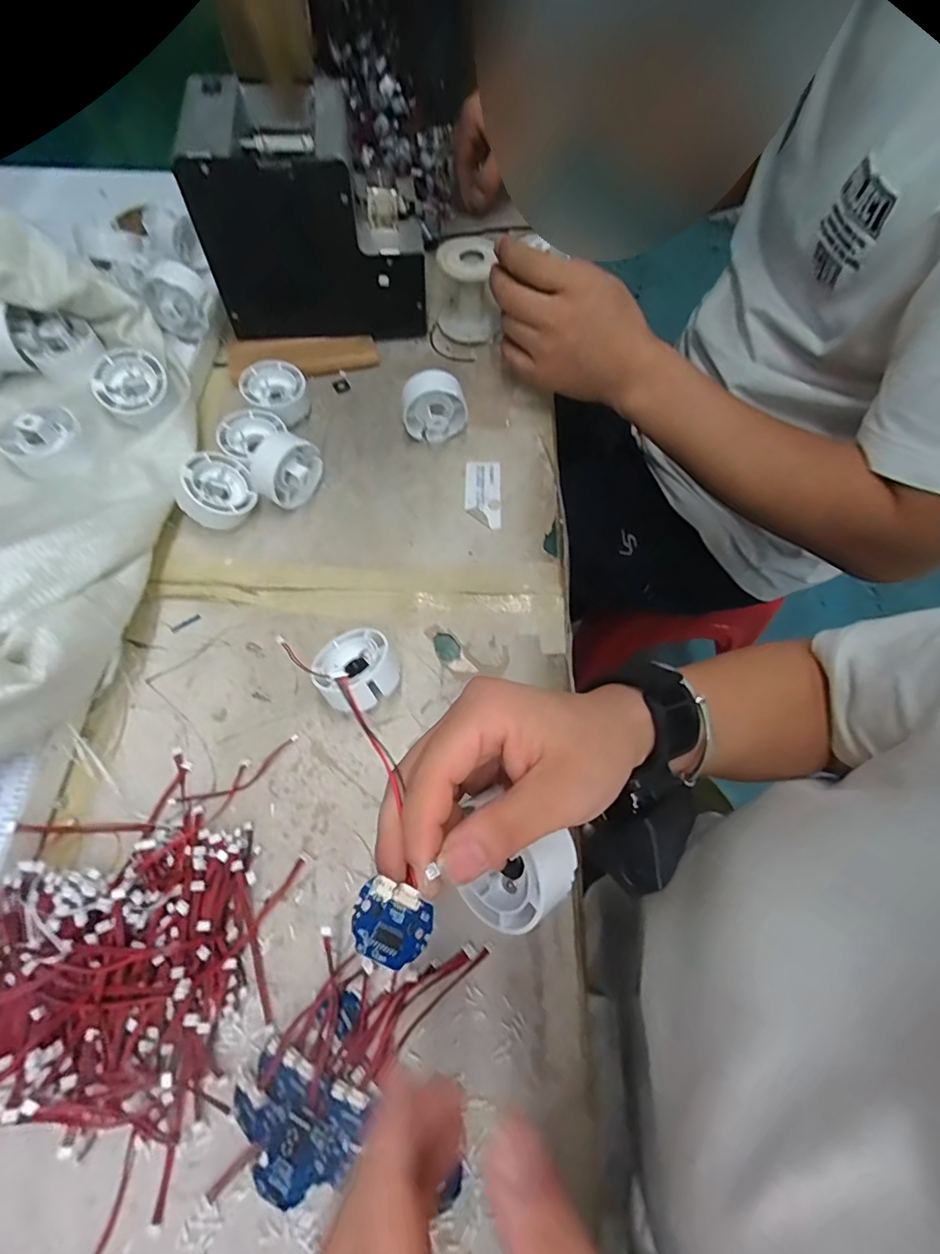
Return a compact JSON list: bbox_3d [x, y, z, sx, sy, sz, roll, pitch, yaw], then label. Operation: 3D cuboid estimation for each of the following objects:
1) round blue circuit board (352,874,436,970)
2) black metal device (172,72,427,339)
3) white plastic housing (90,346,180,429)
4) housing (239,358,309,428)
[{"bbox_3d":[-0.024,0.095,0.164,0.028,0.004,0.022,41,58,-16],"label":"round blue circuit board"},{"bbox_3d":[-0.137,-0.368,0.461,0.173,0.153,0.137,-6,65,-3],"label":"black metal device"},{"bbox_3d":[-0.266,-0.189,0.404,0.049,0.029,0.052,2,81,-11],"label":"white plastic housing"},{"bbox_3d":[-0.168,-0.202,0.448,0.051,0.035,0.053,0,65,0],"label":"housing"}]

